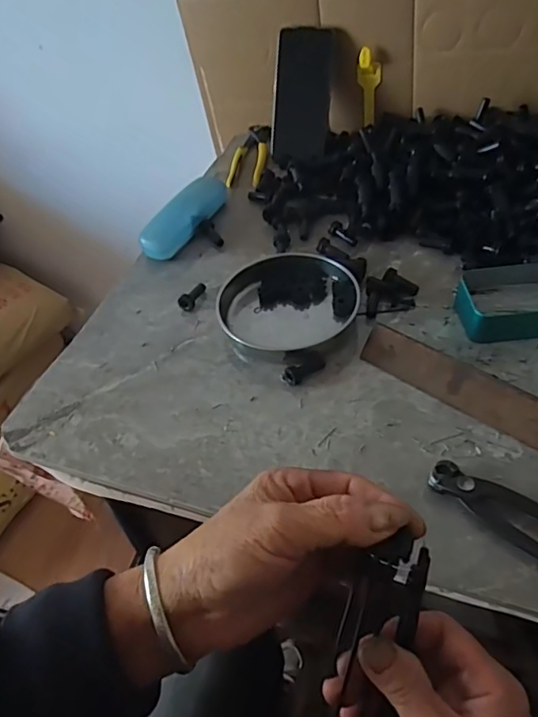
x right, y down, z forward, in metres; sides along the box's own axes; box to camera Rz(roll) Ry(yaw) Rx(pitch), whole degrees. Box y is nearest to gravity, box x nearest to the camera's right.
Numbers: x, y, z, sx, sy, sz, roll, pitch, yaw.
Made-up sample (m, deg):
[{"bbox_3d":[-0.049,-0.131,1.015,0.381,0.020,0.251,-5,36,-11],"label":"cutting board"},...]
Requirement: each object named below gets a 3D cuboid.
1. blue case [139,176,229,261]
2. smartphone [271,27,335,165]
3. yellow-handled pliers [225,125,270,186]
[{"bbox_3d":[-0.101,-0.178,0.658,0.044,0.037,0.157,17,52,20],"label":"blue case"},{"bbox_3d":[0.046,-0.362,0.735,0.079,0.161,0.014,8,24,10],"label":"smartphone"},{"bbox_3d":[-0.026,-0.293,0.765,0.048,0.012,0.160,3,49,8],"label":"yellow-handled pliers"}]

